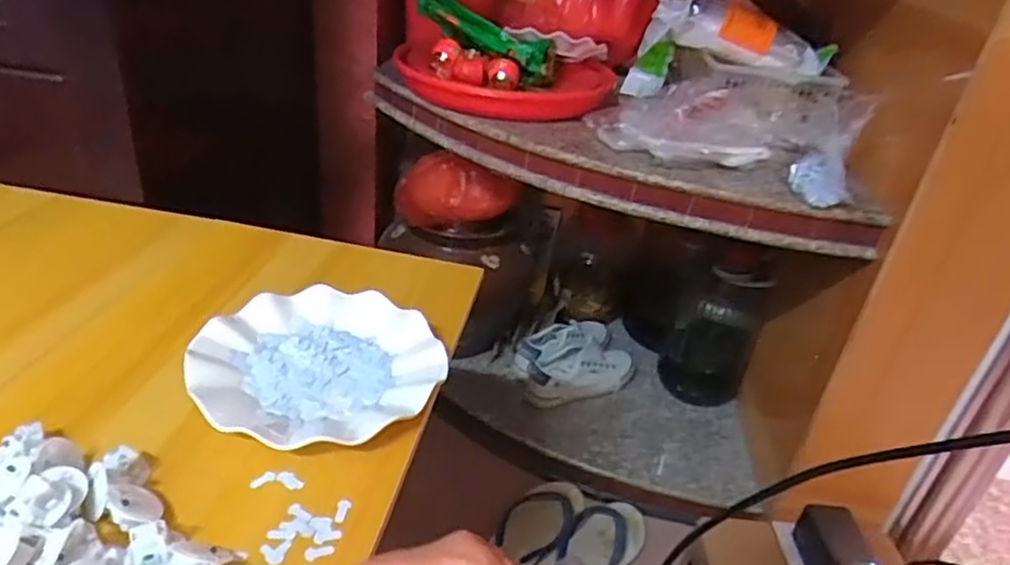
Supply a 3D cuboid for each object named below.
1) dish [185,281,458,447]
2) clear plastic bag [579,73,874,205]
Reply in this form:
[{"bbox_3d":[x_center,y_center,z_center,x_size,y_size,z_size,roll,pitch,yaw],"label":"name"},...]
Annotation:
[{"bbox_3d":[-0.144,0.062,0.528,0.180,0.023,0.177,6,31,-3],"label":"dish"},{"bbox_3d":[0.298,-0.229,0.928,0.352,0.102,0.197,21,33,20],"label":"clear plastic bag"}]

